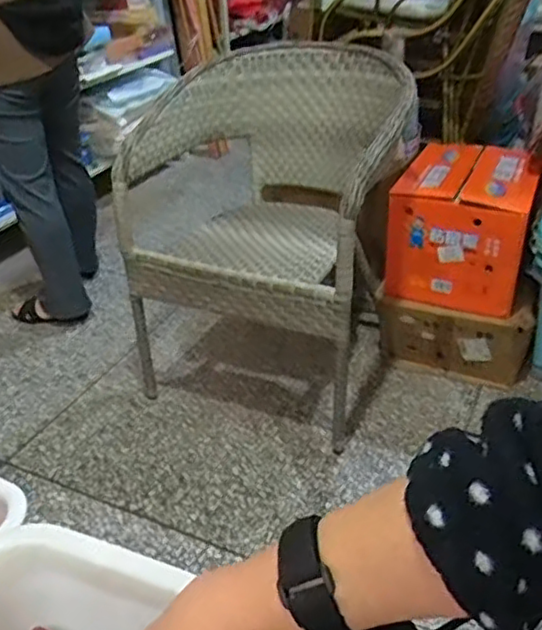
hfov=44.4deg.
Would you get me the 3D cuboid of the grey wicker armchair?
[{"bbox_3d":[0.021,-0.201,1.614,0.548,0.728,0.596,10,34,19],"label":"grey wicker armchair"}]

